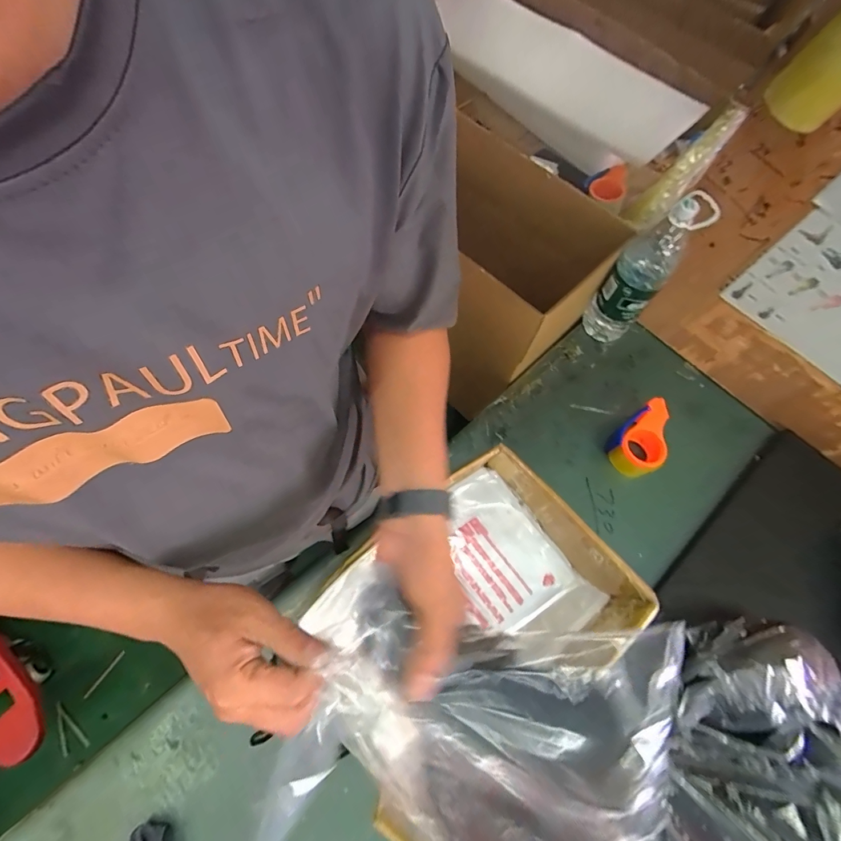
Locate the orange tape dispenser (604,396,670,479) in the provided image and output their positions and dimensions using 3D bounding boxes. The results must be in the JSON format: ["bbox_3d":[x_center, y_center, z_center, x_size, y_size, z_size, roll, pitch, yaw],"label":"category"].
[{"bbox_3d":[0.449,0.040,0.824,0.094,0.080,0.145,42,72,14],"label":"orange tape dispenser"}]

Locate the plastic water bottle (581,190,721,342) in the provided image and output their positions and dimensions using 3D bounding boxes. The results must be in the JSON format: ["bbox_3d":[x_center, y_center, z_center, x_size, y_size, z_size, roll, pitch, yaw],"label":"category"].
[{"bbox_3d":[0.434,-0.286,0.824,0.100,0.326,0.095,37,70,13],"label":"plastic water bottle"}]

